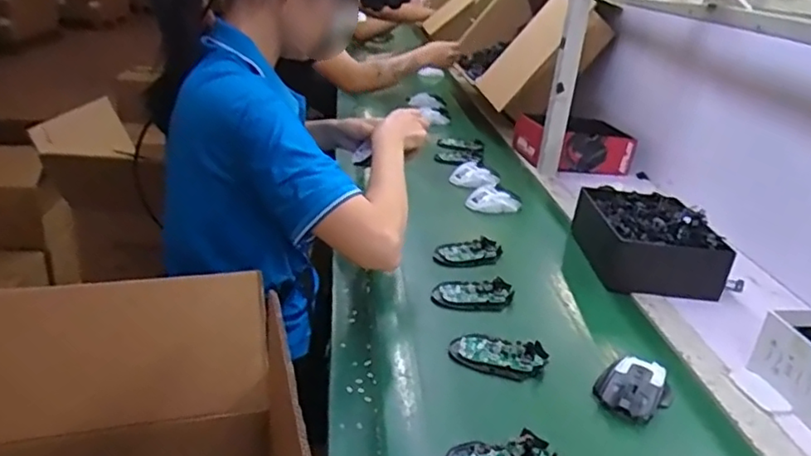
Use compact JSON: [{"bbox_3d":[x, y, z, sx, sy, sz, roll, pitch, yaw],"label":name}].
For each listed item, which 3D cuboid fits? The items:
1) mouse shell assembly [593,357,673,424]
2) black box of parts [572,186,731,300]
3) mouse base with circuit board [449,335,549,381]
[{"bbox_3d":[0.262,0.182,0.723,0.084,0.037,0.068,-16,32,-40],"label":"mouse shell assembly"},{"bbox_3d":[0.400,0.013,1.054,0.196,0.093,0.229,6,24,0],"label":"black box of parts"},{"bbox_3d":[0.113,0.155,0.768,0.114,0.018,0.058,11,24,11],"label":"mouse base with circuit board"}]

